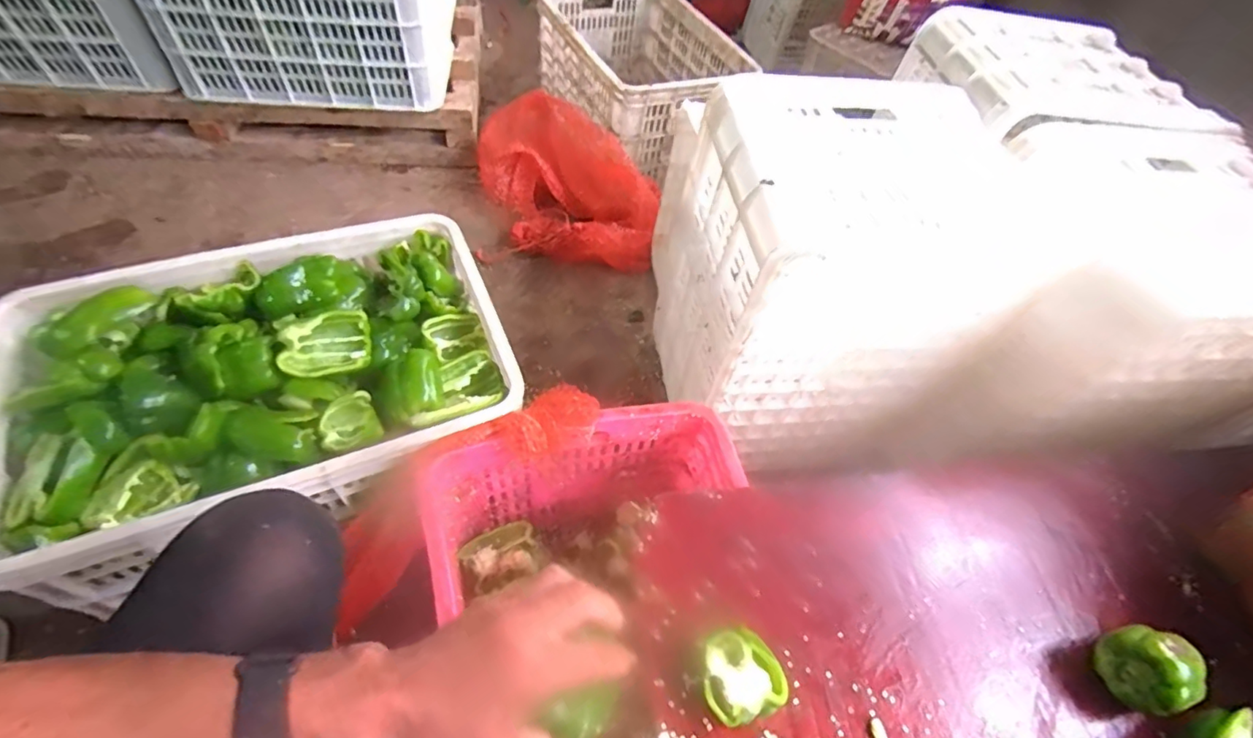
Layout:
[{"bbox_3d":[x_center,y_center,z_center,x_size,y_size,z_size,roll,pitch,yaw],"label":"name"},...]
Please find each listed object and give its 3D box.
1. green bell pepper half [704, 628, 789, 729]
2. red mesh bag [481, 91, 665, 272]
[{"bbox_3d":[0.096,0.261,0.469,0.063,0.046,0.065,4,54,-5],"label":"green bell pepper half"},{"bbox_3d":[-0.134,-0.428,1.228,0.384,0.178,0.409,0,54,-8],"label":"red mesh bag"}]

